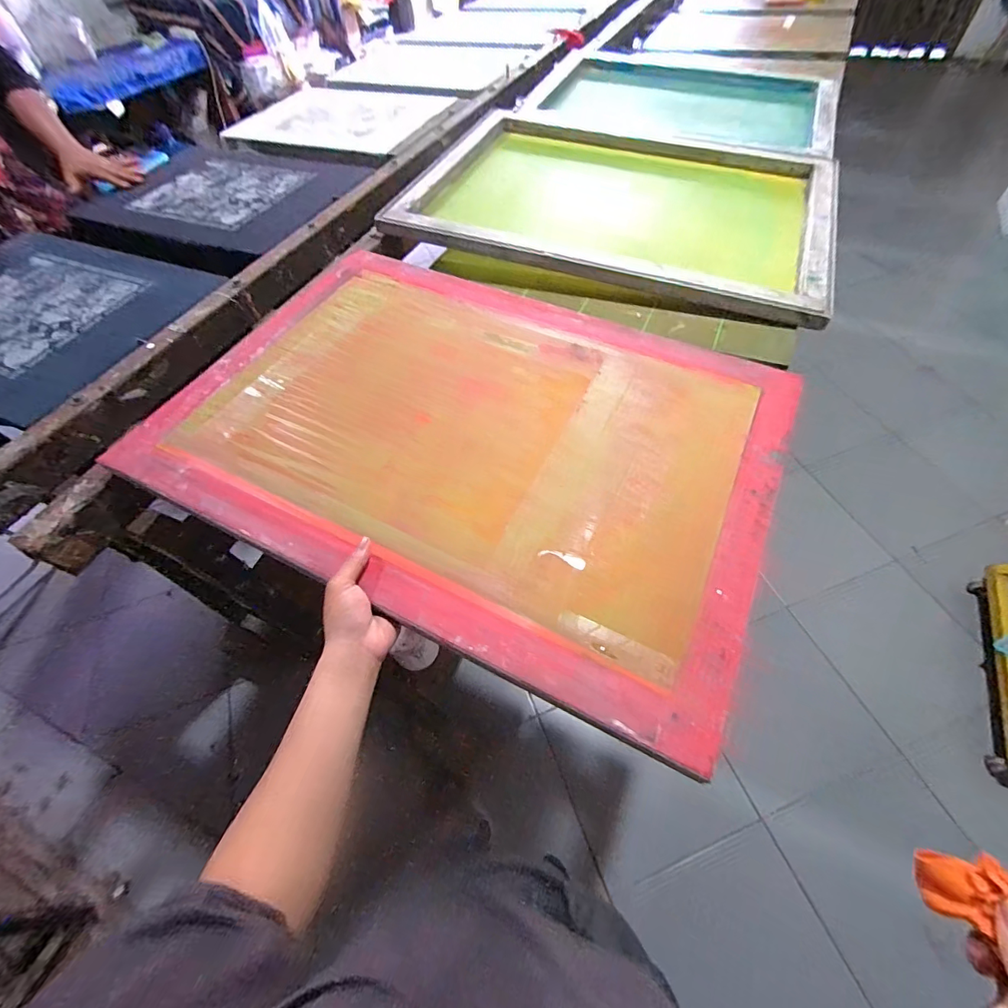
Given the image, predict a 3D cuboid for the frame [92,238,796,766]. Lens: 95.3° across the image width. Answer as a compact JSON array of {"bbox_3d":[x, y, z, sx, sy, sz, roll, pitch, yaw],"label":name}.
[{"bbox_3d":[-0.038,-0.096,0.526,0.648,0.043,0.457,22,60,18],"label":"frame"}]

